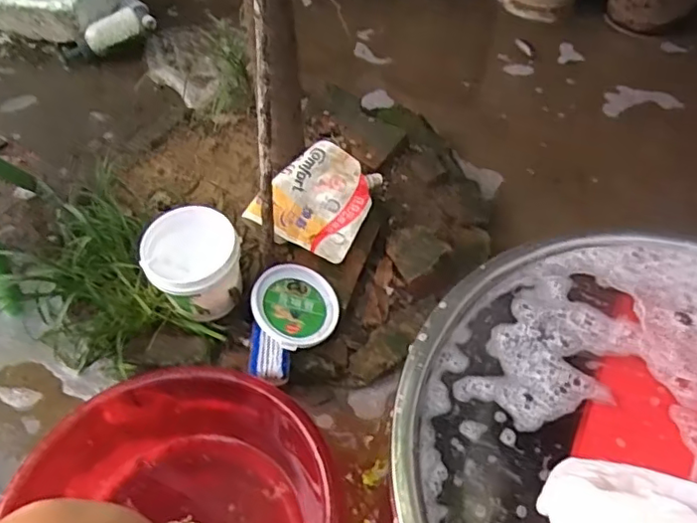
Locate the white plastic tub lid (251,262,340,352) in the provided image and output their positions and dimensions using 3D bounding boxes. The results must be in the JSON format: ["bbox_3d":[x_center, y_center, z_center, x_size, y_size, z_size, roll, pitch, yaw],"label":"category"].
[{"bbox_3d":[-0.075,0.063,0.844,0.122,0.016,0.122,10,55,-15],"label":"white plastic tub lid"}]

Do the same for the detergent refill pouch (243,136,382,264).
[{"bbox_3d":[-0.041,-0.097,0.924,0.150,0.030,0.171,36,75,-6],"label":"detergent refill pouch"}]

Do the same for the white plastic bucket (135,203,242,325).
[{"bbox_3d":[-0.214,0.011,0.837,0.127,0.118,0.116,-21,54,-18],"label":"white plastic bucket"}]

